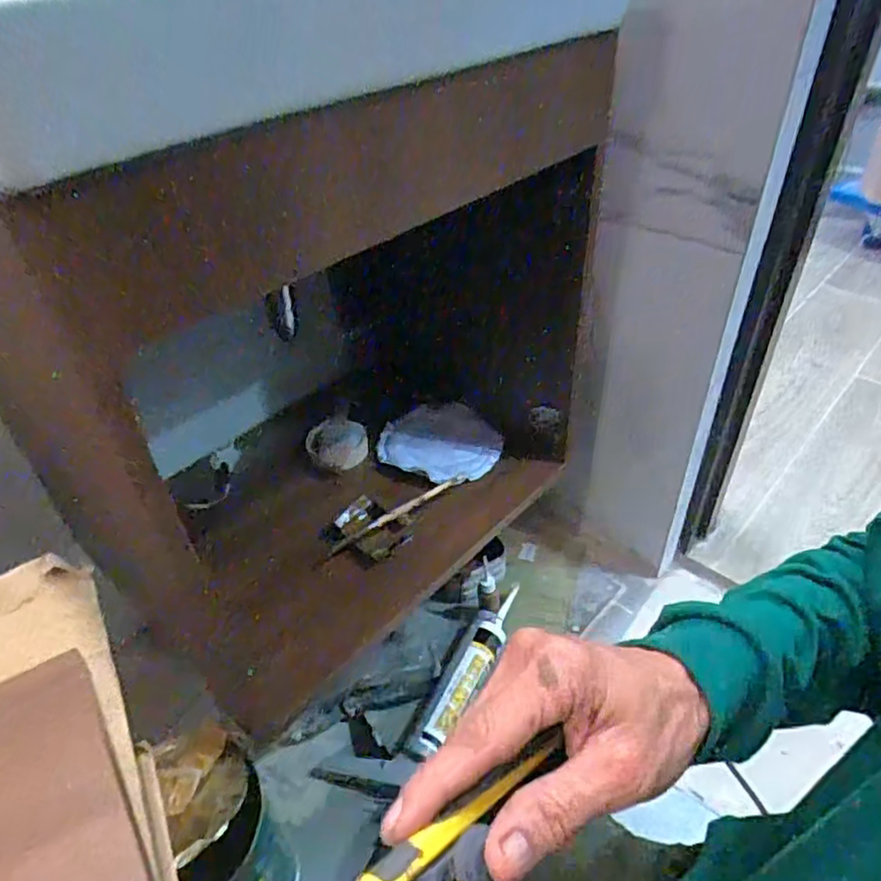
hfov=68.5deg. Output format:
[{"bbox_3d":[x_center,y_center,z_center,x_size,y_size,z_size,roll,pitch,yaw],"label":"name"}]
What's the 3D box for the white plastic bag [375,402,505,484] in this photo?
[{"bbox_3d":[0.003,0.004,0.958,0.173,0.070,0.162,13,43,18],"label":"white plastic bag"}]

